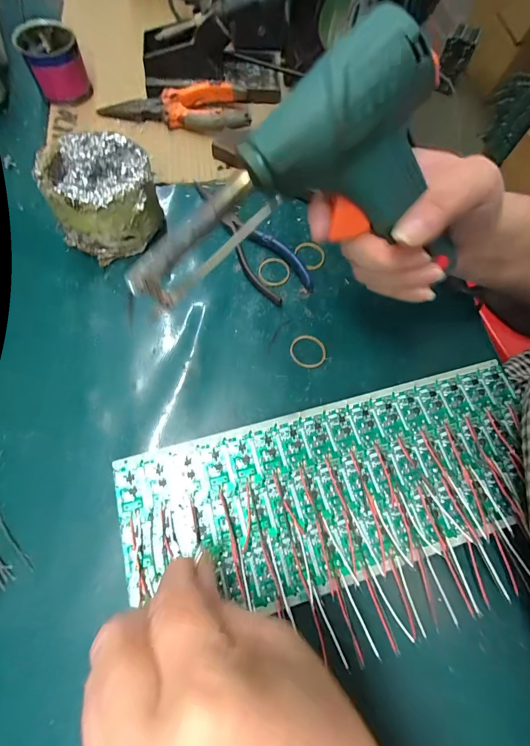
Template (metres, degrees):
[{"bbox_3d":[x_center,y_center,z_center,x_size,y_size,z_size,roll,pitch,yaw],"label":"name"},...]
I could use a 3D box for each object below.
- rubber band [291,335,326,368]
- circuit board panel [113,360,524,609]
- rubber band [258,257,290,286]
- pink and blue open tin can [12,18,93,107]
[{"bbox_3d":[0.036,-0.019,0.281,0.030,0.004,0.029,6,67,-4],"label":"rubber band"},{"bbox_3d":[0.054,0.074,0.238,0.294,0.007,0.112,-11,70,-9],"label":"circuit board panel"},{"bbox_3d":[0.009,-0.093,0.310,0.028,0.004,0.031,16,67,0],"label":"rubber band"},{"bbox_3d":[-0.213,-0.313,0.343,0.053,0.045,0.055,-27,73,-16],"label":"pink and blue open tin can"}]

